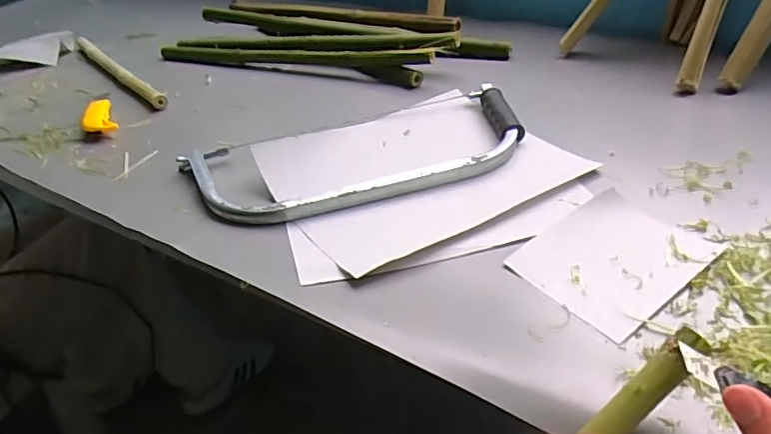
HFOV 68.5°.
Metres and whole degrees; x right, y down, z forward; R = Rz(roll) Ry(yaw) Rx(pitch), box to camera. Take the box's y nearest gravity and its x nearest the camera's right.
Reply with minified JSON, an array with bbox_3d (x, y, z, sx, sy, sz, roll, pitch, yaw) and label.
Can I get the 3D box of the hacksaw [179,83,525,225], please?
[{"bbox_3d":[-0.027,-0.067,0.582,0.356,0.021,0.164,-15,39,-9],"label":"hacksaw"}]

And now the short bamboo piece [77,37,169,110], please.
[{"bbox_3d":[-0.407,-0.223,0.845,0.026,0.015,0.346,-32,45,-28],"label":"short bamboo piece"}]

